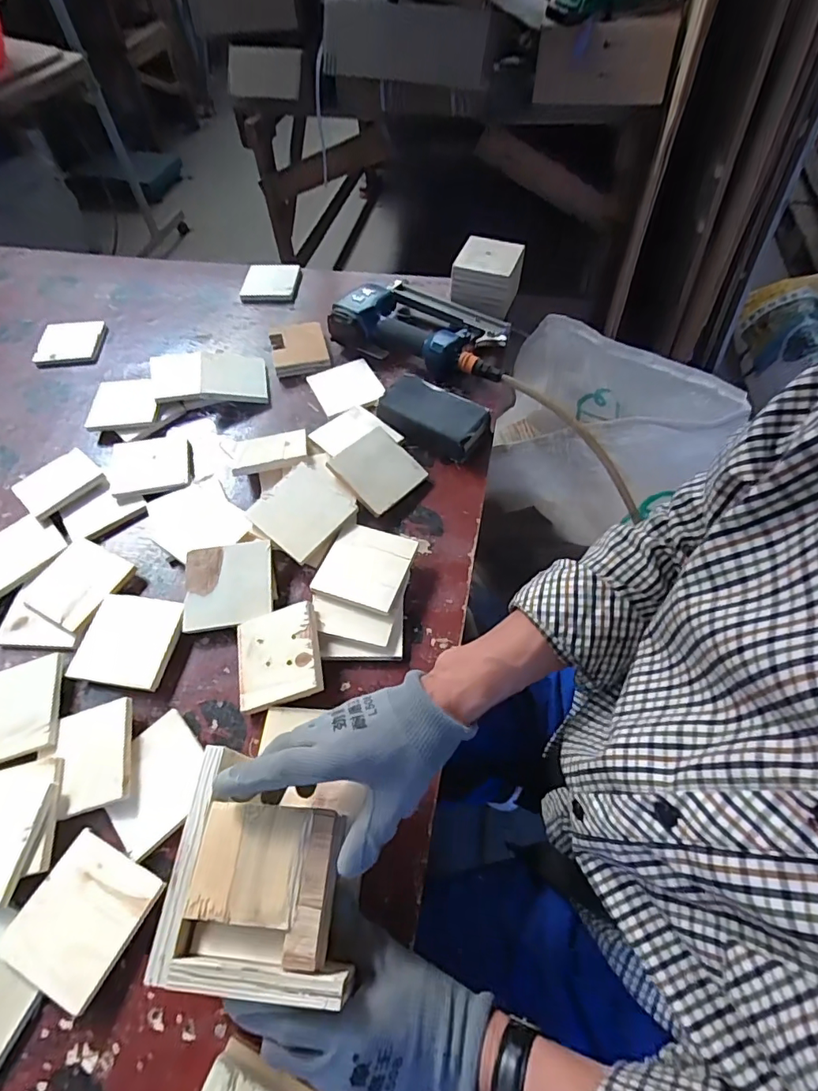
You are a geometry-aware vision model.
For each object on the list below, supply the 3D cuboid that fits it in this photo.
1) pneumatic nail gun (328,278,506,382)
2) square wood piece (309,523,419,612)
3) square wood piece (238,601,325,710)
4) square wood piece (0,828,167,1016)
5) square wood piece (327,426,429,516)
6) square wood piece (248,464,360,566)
[{"bbox_3d":[0.031,-0.329,0.748,0.259,0.058,0.147,22,63,14],"label":"pneumatic nail gun"},{"bbox_3d":[-0.046,0.021,0.543,0.087,0.005,0.090,17,62,13],"label":"square wood piece"},{"bbox_3d":[-0.128,0.108,0.496,0.083,0.011,0.091,-20,60,10],"label":"square wood piece"},{"bbox_3d":[-0.258,0.293,0.401,0.088,0.004,0.089,23,51,13],"label":"square wood piece"},{"bbox_3d":[-0.036,-0.092,0.610,0.089,0.013,0.092,47,61,2],"label":"square wood piece"},{"bbox_3d":[-0.119,-0.039,0.568,0.089,0.007,0.091,40,75,12],"label":"square wood piece"}]

